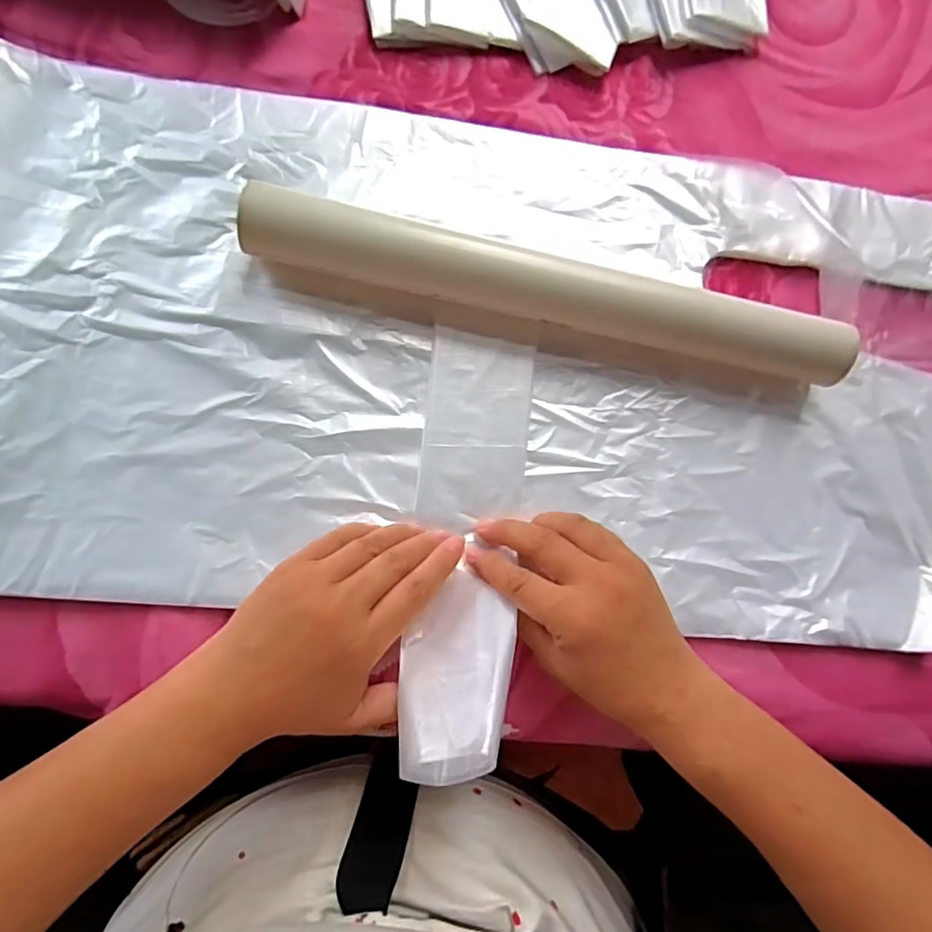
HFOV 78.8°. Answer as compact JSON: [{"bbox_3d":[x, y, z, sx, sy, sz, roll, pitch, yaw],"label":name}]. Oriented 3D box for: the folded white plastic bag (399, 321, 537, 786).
[{"bbox_3d":[0.002,0.033,0.306,0.059,0.054,0.240,8,59,-5],"label":"folded white plastic bag"}]

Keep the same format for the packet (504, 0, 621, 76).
[{"bbox_3d":[0.059,-0.305,0.377,0.062,0.014,0.101,-23,86,-8],"label":"packet"}]

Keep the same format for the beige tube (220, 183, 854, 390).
[{"bbox_3d":[0.051,-0.098,0.330,0.353,0.041,0.042,11,83,-4],"label":"beige tube"}]

